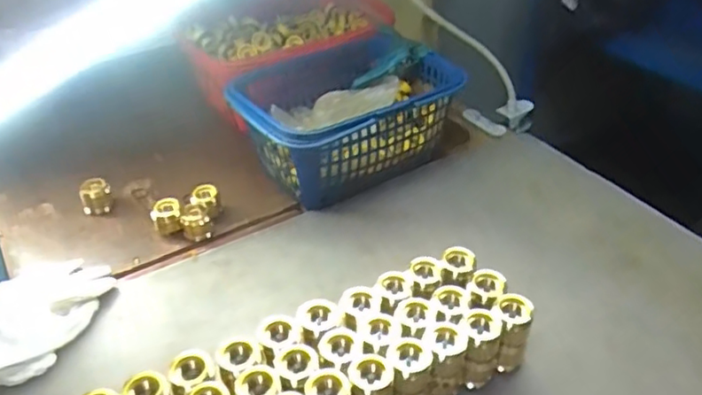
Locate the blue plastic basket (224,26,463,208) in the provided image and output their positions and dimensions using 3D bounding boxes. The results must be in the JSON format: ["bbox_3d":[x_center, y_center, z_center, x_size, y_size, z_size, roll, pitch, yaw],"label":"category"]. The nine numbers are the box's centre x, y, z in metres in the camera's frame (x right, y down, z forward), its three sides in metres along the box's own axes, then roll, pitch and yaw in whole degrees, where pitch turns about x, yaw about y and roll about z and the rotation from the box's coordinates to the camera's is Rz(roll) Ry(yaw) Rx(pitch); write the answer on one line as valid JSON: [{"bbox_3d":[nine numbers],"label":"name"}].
[{"bbox_3d":[-0.007,-0.096,0.734,0.251,0.117,0.192,-18,41,-24],"label":"blue plastic basket"}]

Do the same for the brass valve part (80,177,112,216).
[{"bbox_3d":[-0.286,-0.001,0.686,0.032,0.041,0.026,-18,41,-23],"label":"brass valve part"}]

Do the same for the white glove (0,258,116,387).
[{"bbox_3d":[-0.282,0.099,0.534,0.093,0.048,0.162,22,41,26],"label":"white glove"}]

